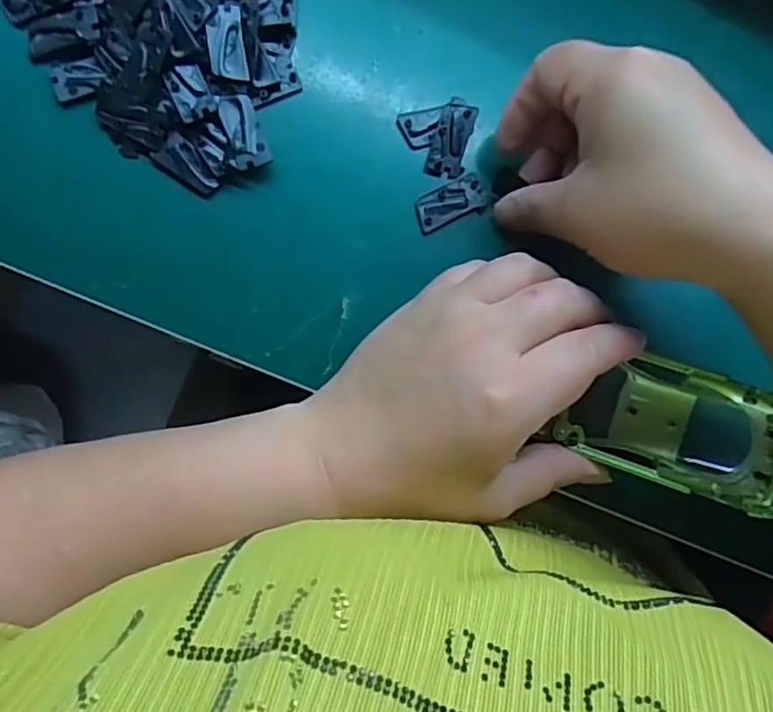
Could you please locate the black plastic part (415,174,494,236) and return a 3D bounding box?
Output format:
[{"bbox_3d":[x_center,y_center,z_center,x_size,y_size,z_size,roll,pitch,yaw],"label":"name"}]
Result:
[{"bbox_3d":[0.031,-0.073,0.306,0.037,0.004,0.017,-26,89,-8],"label":"black plastic part"}]

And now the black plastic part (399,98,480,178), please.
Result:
[{"bbox_3d":[0.029,-0.104,0.307,0.036,0.005,0.035,-21,88,-8],"label":"black plastic part"}]

